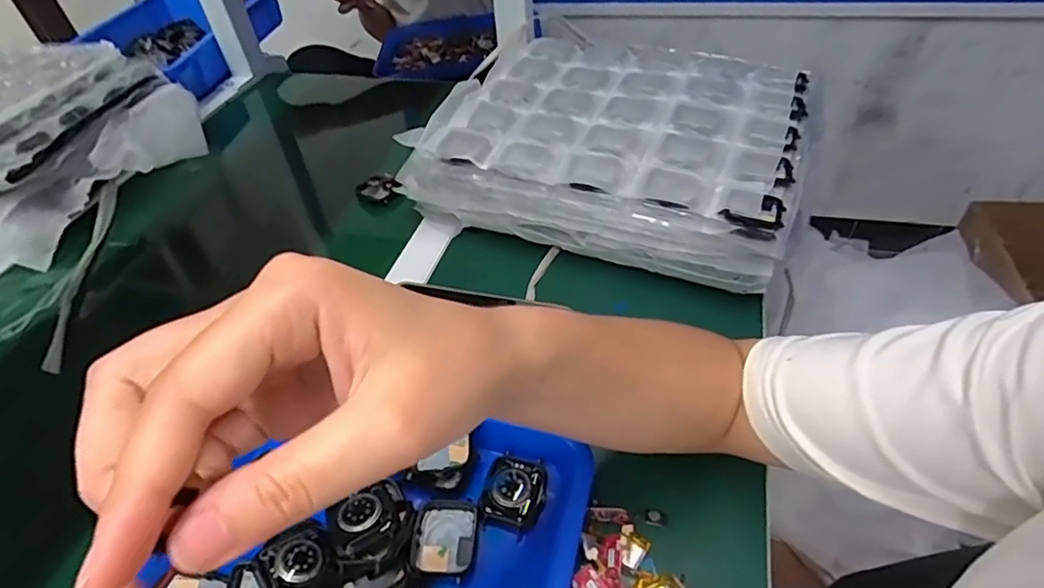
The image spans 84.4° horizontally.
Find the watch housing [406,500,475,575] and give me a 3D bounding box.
[{"bbox_3d":[-0.046,0.142,0.337,0.037,0.004,0.042,-1,45,5],"label":"watch housing"}]

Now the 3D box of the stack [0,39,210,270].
[{"bbox_3d":[-0.621,-0.165,0.650,0.452,0.094,0.311,4,46,10],"label":"stack"}]

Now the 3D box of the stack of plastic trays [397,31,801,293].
[{"bbox_3d":[0.085,-0.150,0.563,0.338,0.079,0.247,15,48,20],"label":"stack of plastic trays"}]

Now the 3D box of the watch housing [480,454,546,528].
[{"bbox_3d":[-0.004,0.120,0.353,0.036,0.009,0.039,19,63,12],"label":"watch housing"}]

